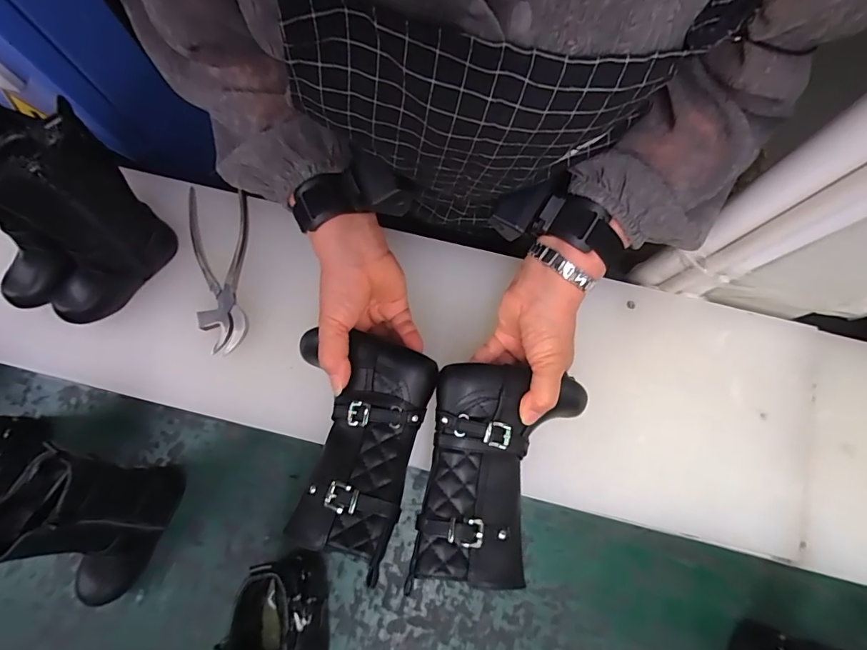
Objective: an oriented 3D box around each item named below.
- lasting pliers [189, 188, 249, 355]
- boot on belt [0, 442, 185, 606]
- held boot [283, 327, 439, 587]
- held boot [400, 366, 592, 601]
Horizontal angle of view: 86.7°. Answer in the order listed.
[{"bbox_3d":[-0.227,-0.059,0.497,0.060,0.026,0.176,-8,81,0],"label":"lasting pliers"},{"bbox_3d":[-0.312,0.190,0.413,0.061,0.168,0.159,26,79,7],"label":"boot on belt"},{"bbox_3d":[-0.075,0.087,0.372,0.123,0.075,0.159,14,79,4],"label":"held boot"},{"bbox_3d":[0.052,0.116,0.364,0.112,0.057,0.158,9,78,3],"label":"held boot"}]

